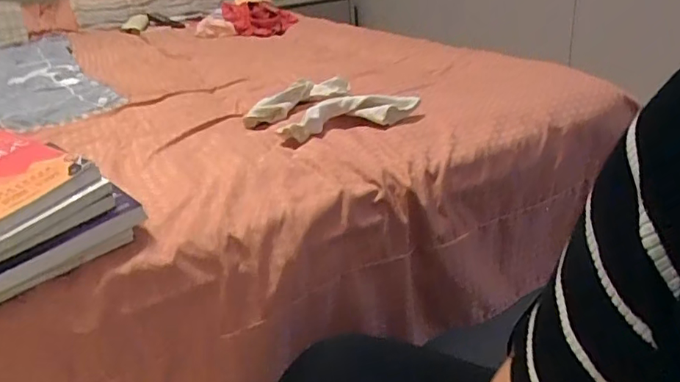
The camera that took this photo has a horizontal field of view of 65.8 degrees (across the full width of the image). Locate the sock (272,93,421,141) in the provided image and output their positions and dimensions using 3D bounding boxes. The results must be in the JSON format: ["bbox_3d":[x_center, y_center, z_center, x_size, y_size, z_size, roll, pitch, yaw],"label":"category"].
[{"bbox_3d":[0.013,-0.104,0.698,0.188,0.033,0.051,-10,27,-9],"label":"sock"}]

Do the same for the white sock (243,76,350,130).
[{"bbox_3d":[-0.066,-0.140,0.815,0.179,0.042,0.056,-25,32,-33],"label":"white sock"}]

